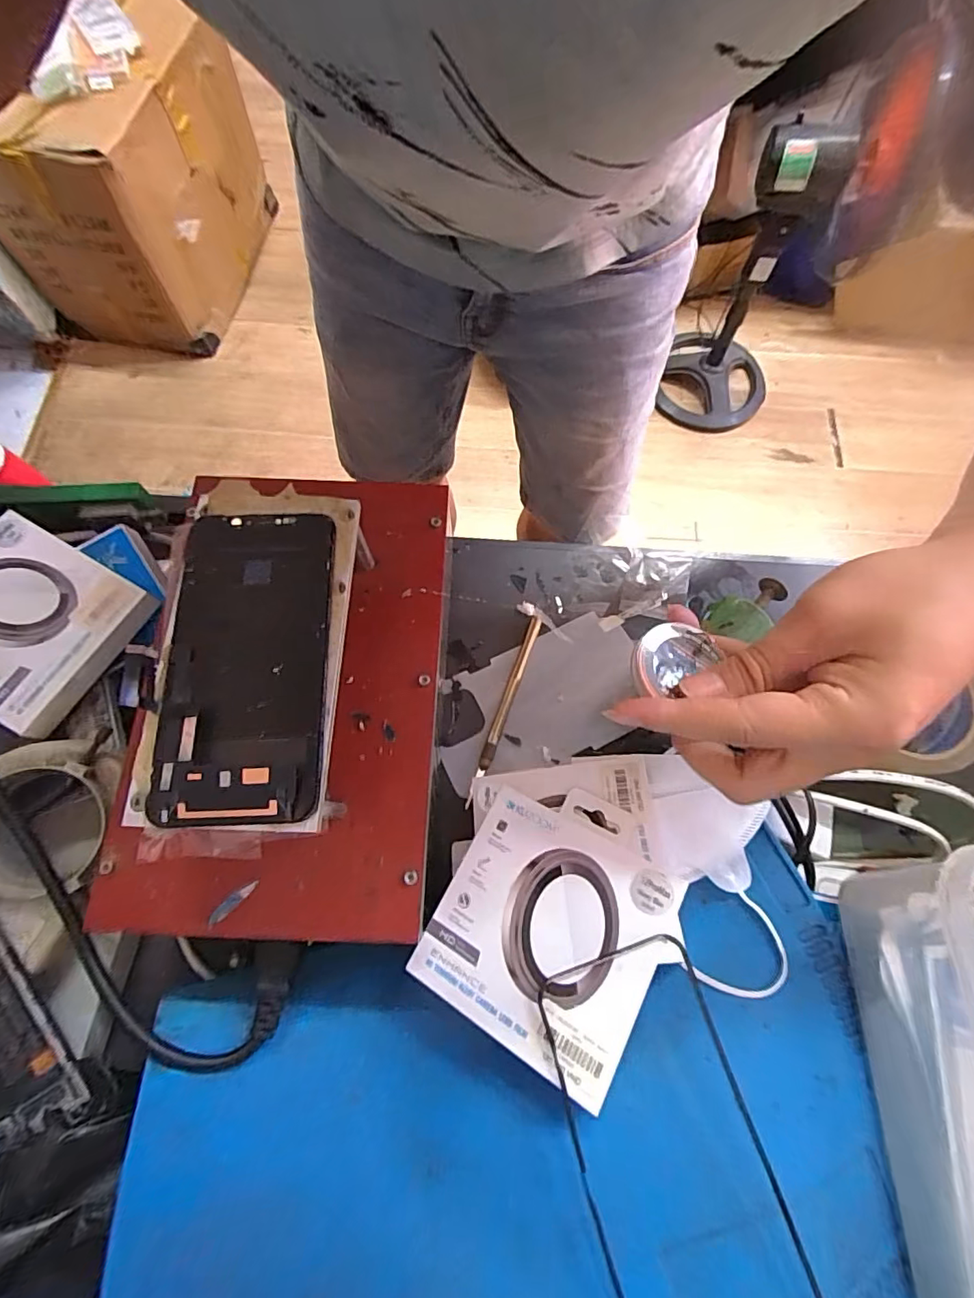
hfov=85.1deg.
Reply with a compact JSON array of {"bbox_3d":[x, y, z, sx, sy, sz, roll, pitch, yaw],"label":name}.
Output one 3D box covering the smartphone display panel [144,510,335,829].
[{"bbox_3d":[-0.108,0.001,0.237,0.071,0.008,0.145,-2,72,-1],"label":"smartphone display panel"}]

